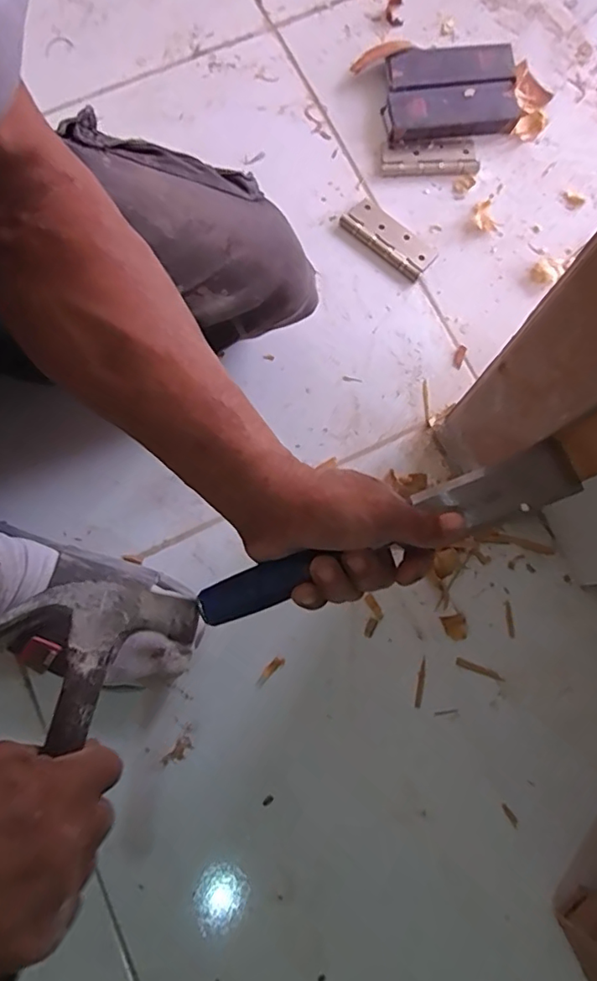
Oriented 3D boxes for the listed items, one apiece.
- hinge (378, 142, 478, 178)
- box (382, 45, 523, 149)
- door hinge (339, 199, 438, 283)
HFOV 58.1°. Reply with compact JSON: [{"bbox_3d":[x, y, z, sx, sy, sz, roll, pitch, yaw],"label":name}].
[{"bbox_3d":[0.140,-0.354,0.578,0.101,0.011,0.039,2,79,0],"label":"hinge"},{"bbox_3d":[0.164,-0.432,0.586,0.137,0.029,0.104,-6,79,-1],"label":"box"},{"bbox_3d":[0.093,-0.260,0.556,0.100,0.009,0.042,42,81,7],"label":"door hinge"}]

